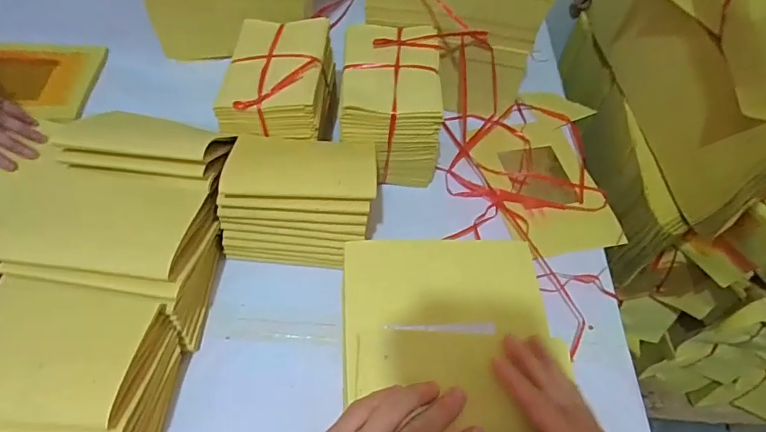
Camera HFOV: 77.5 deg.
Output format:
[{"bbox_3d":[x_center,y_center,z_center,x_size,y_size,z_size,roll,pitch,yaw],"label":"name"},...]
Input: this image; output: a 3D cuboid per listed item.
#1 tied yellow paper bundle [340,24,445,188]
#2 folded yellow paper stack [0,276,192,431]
[{"bbox_3d":[0.008,-0.145,0.624,0.132,0.127,0.165,2,55,-4],"label":"tied yellow paper bundle"},{"bbox_3d":[-0.284,0.139,0.428,0.175,0.102,0.140,10,55,1],"label":"folded yellow paper stack"}]

